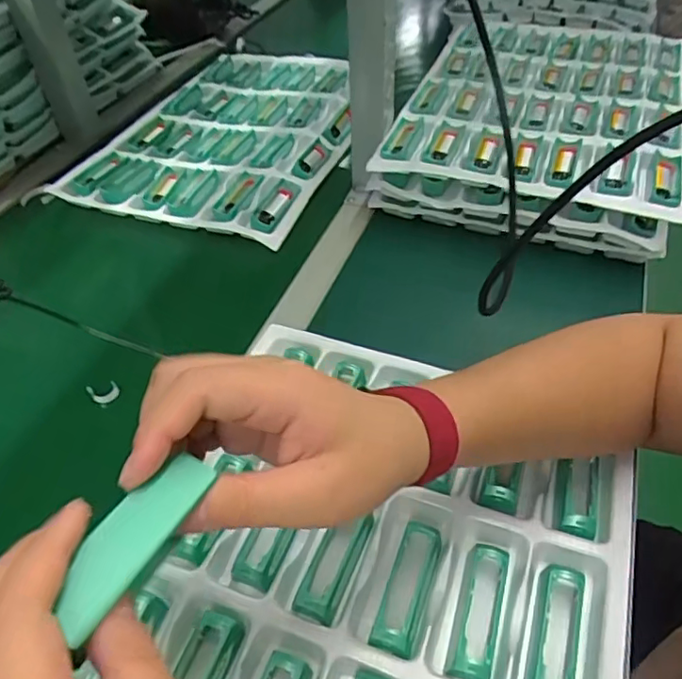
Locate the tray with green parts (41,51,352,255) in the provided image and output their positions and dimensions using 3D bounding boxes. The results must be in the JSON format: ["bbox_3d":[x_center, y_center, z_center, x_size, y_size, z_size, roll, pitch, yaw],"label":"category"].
[{"bbox_3d":[-0.141,-0.298,0.803,0.304,0.020,0.447,11,48,13],"label":"tray with green parts"}]

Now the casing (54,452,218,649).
[{"bbox_3d":[-0.076,0.072,0.213,0.023,0.011,0.072,17,43,19],"label":"casing"}]

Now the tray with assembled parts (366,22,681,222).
[{"bbox_3d":[0.254,-0.303,0.713,0.304,0.029,0.458,14,49,16],"label":"tray with assembled parts"}]

